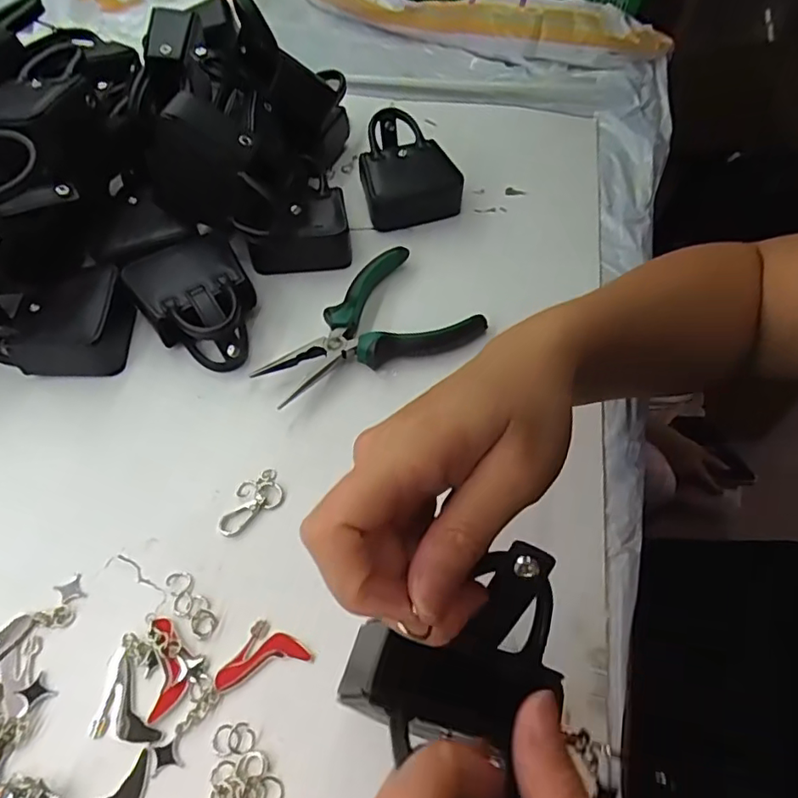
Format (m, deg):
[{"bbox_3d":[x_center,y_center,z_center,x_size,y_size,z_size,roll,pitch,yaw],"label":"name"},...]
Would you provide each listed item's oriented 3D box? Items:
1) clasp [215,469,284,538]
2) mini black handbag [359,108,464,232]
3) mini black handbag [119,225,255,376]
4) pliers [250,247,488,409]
[{"bbox_3d":[-0.088,0.059,0.326,0.044,0.004,0.025,-33,62,-21],"label":"clasp"},{"bbox_3d":[0.006,-0.194,0.466,0.075,0.042,0.093,-9,56,-6],"label":"mini black handbag"},{"bbox_3d":[-0.142,-0.070,0.396,0.074,0.037,0.112,-25,59,-17],"label":"mini black handbag"},{"bbox_3d":[-0.022,-0.043,0.383,0.144,0.026,0.092,-35,62,-22],"label":"pliers"}]

